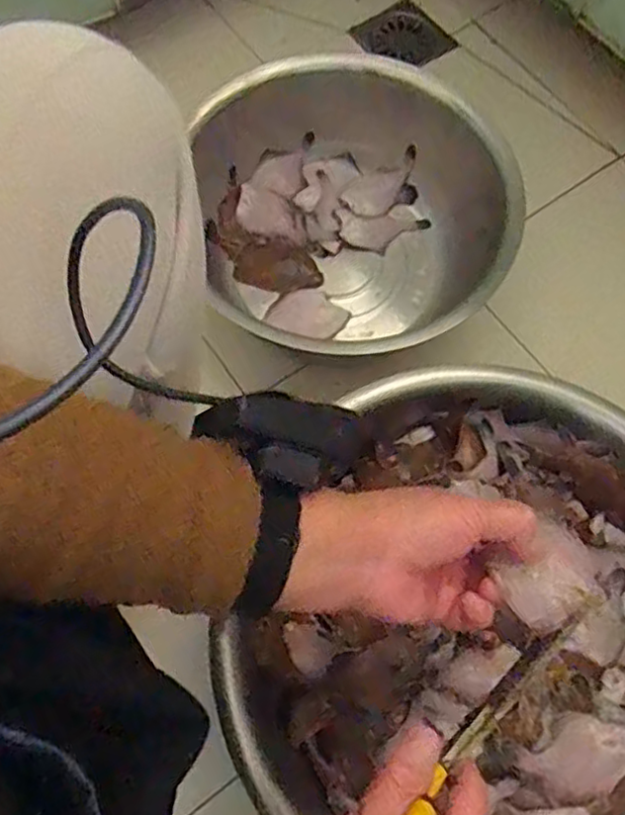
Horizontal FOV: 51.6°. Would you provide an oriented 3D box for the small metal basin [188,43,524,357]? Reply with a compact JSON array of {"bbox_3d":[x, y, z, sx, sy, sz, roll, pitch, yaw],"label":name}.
[{"bbox_3d":[0.045,-0.208,0.739,0.338,0.138,0.367,1,70,-1],"label":"small metal basin"}]

